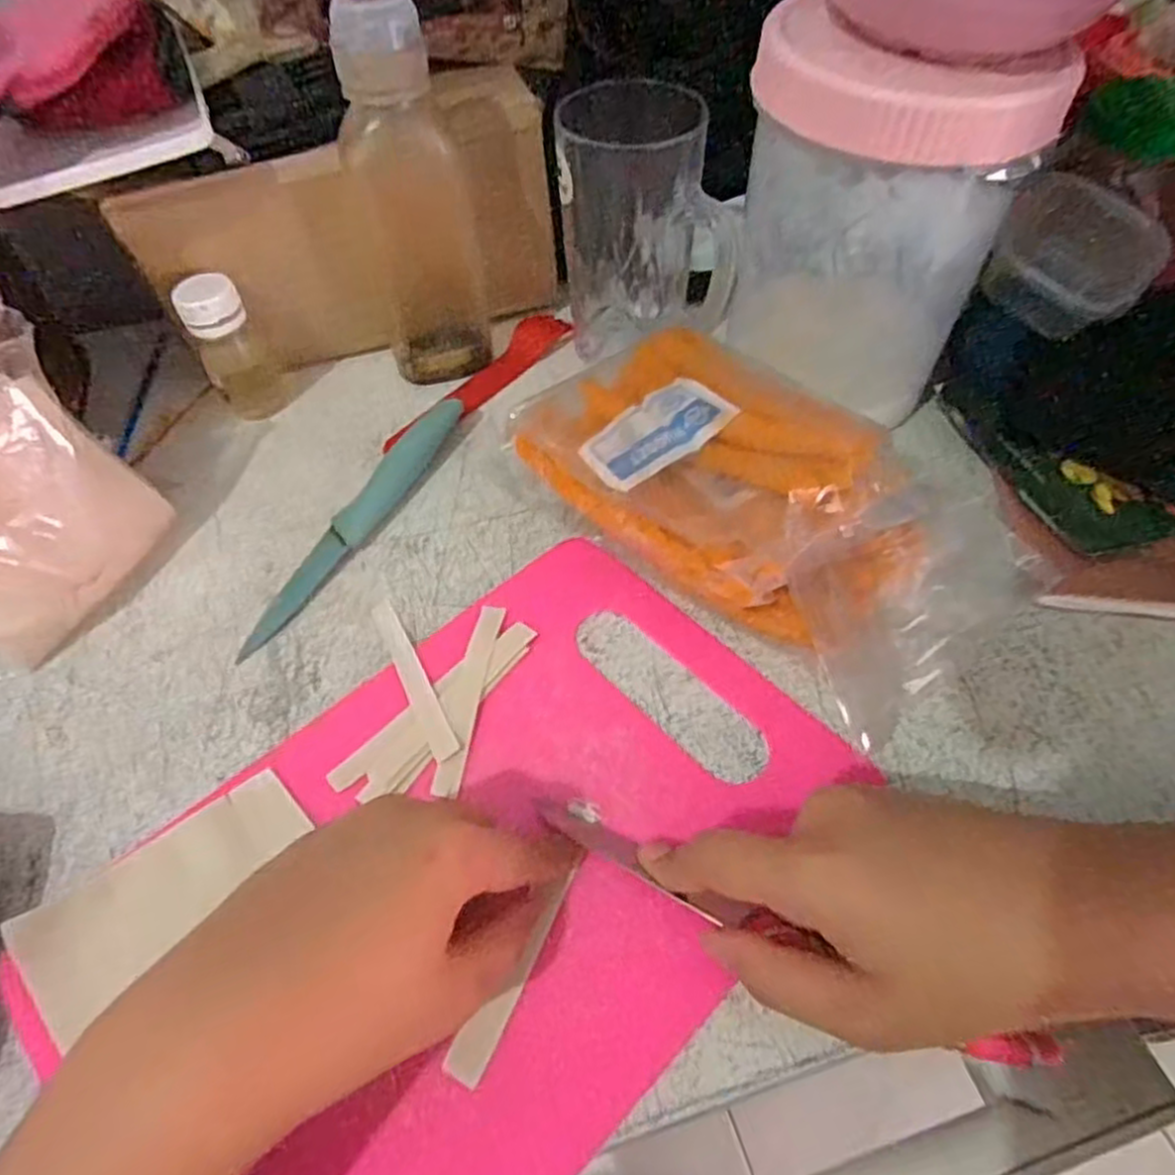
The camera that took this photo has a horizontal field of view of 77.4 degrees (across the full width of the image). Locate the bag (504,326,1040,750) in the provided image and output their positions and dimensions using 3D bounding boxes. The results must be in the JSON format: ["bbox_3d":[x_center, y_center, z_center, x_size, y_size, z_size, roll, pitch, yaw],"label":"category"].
[{"bbox_3d":[0.080,-0.045,0.354,0.227,0.066,0.127,37,63,24],"label":"bag"}]

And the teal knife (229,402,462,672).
[{"bbox_3d":[-0.119,-0.037,0.379,0.023,0.014,0.169,28,71,20],"label":"teal knife"}]

